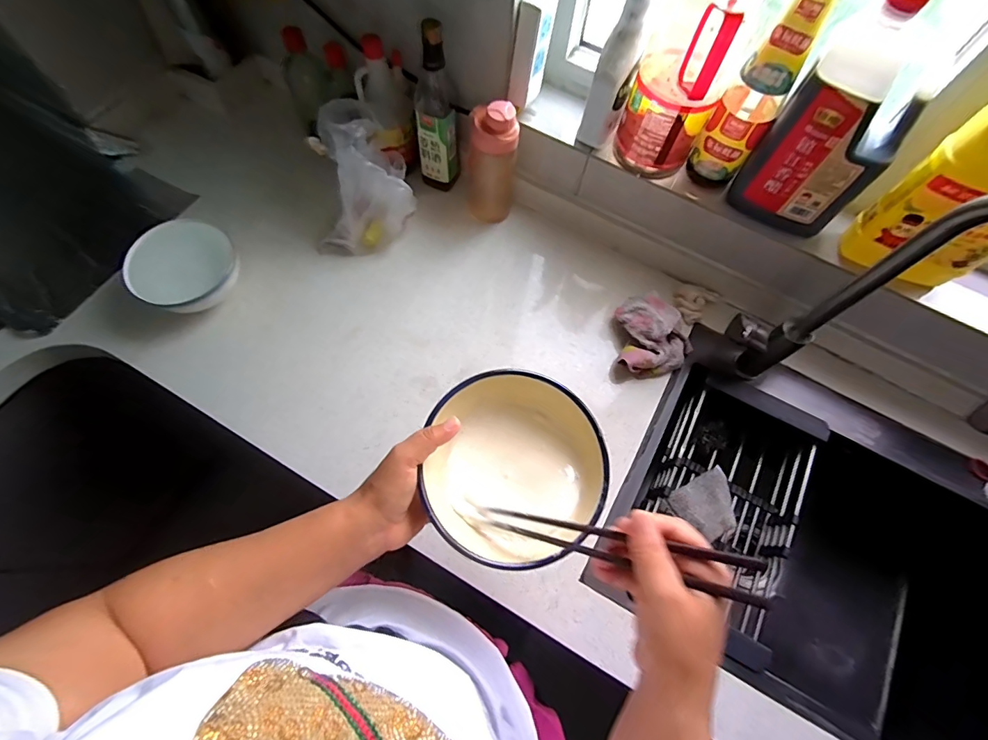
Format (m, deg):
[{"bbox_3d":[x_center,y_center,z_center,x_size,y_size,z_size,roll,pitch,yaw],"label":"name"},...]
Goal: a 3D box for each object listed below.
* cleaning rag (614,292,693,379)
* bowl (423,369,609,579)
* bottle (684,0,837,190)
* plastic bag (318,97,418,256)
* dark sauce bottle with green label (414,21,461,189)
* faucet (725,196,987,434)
[{"bbox_3d":[0.267,-0.057,0.730,0.124,0.073,0.133,2,68,-1],"label":"cleaning rag"},{"bbox_3d":[0.022,0.097,0.438,0.171,0.069,0.182,1,68,-2],"label":"bowl"},{"bbox_3d":[0.347,-0.364,0.581,0.073,0.284,0.075,37,71,12],"label":"bottle"},{"bbox_3d":[-0.252,-0.341,0.778,0.175,0.180,0.204,-20,70,-10],"label":"plastic bag"},{"bbox_3d":[-0.100,-0.431,0.757,0.073,0.302,0.057,-1,68,-2],"label":"dark sauce bottle with green label"},{"bbox_3d":[0.420,-0.022,0.522,0.065,0.448,0.240,-11,68,-6],"label":"faucet"}]

